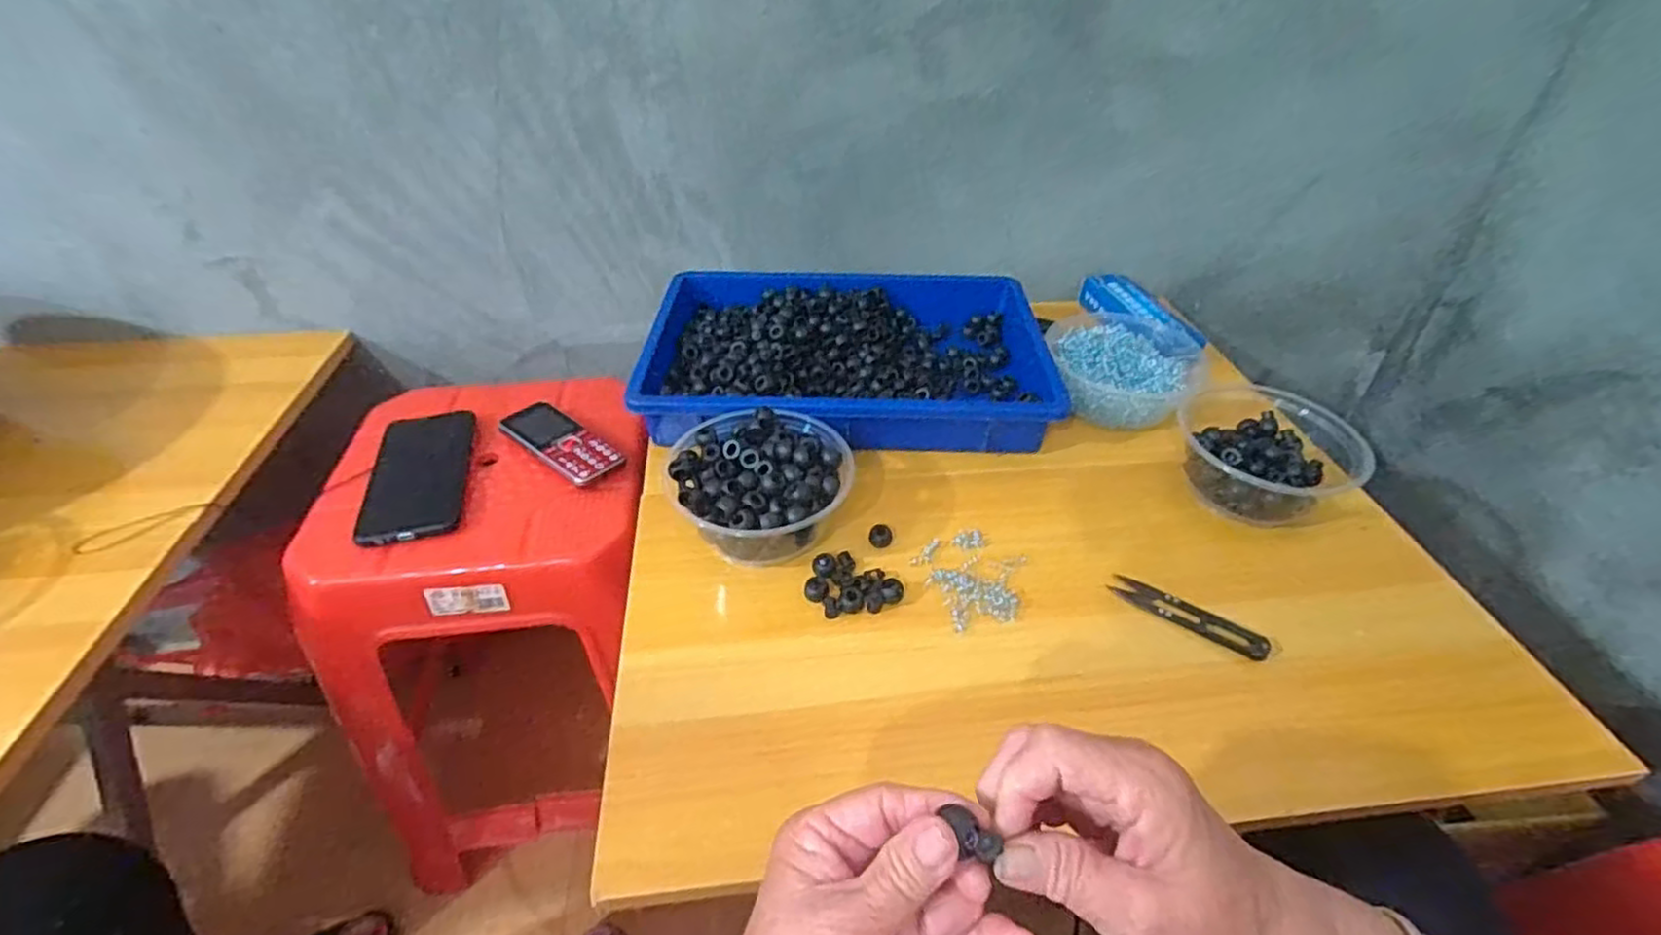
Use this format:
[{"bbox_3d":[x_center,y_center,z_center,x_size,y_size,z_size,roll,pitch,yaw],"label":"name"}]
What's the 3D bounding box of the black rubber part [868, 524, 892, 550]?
[{"bbox_3d":[0.038,0.050,0.526,0.018,0.009,0.019,11,41,10],"label":"black rubber part"}]

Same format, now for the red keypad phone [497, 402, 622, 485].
[{"bbox_3d":[-0.248,-0.024,0.646,0.125,0.014,0.052,28,47,27],"label":"red keypad phone"}]

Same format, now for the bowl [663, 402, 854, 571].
[{"bbox_3d":[-0.052,0.016,0.520,0.126,0.063,0.119,1,40,-1],"label":"bowl"}]

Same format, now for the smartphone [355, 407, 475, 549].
[{"bbox_3d":[-0.360,0.002,0.616,0.081,0.008,0.168,-11,42,-15],"label":"smartphone"}]

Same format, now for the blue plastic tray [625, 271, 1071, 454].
[{"bbox_3d":[0.015,-0.102,0.662,0.362,0.057,0.249,0,40,-2],"label":"blue plastic tray"}]

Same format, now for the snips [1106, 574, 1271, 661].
[{"bbox_3d":[0.243,0.099,0.477,0.101,0.008,0.022,29,48,28],"label":"snips"}]

